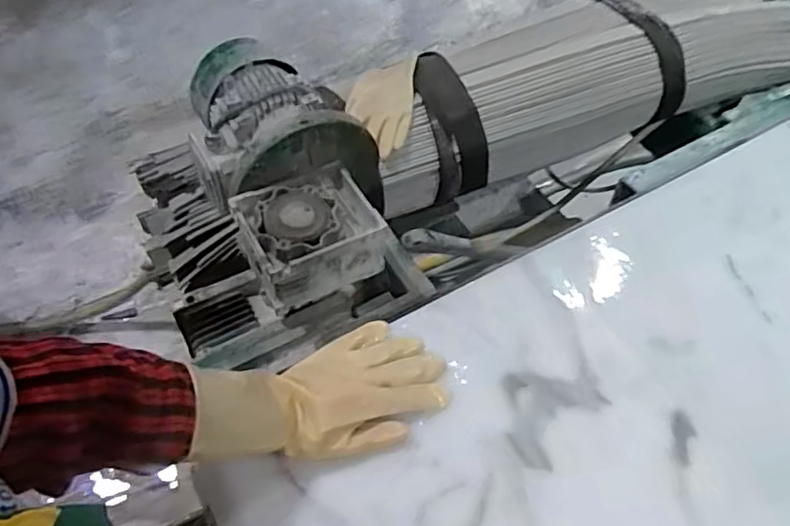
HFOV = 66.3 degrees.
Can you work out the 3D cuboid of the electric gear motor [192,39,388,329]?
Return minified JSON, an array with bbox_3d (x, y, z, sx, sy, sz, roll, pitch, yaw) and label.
[{"bbox_3d":[-0.147,-0.129,0.765,0.178,0.147,0.364,-23,59,-17],"label":"electric gear motor"}]

